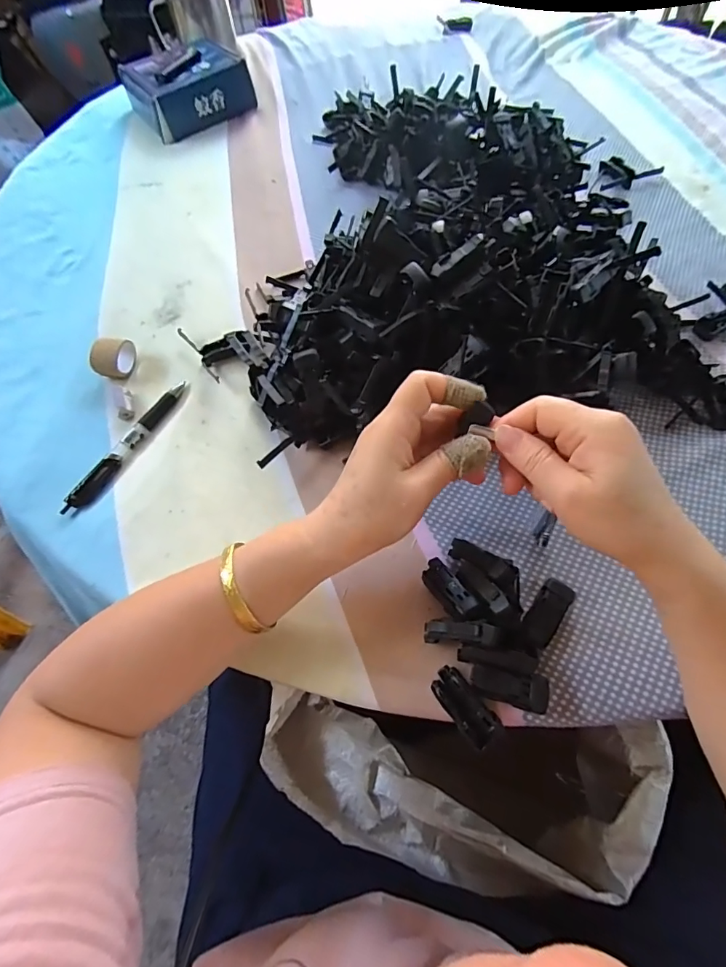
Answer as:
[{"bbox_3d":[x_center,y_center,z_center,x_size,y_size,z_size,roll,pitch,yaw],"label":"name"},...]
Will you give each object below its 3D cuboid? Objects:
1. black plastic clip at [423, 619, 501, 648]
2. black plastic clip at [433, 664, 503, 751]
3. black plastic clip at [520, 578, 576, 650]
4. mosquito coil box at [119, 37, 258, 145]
[{"bbox_3d":[0.062,0.094,0.287,0.048,0.016,0.013,-8,56,32],"label":"black plastic clip"},{"bbox_3d":[0.061,0.135,0.277,0.019,0.020,0.047,-37,66,-17],"label":"black plastic clip"},{"bbox_3d":[0.121,0.087,0.303,0.021,0.014,0.046,31,66,18],"label":"black plastic clip"},{"bbox_3d":[-0.246,-0.555,0.642,0.141,0.057,0.127,-33,65,-16],"label":"mosquito coil box"}]

